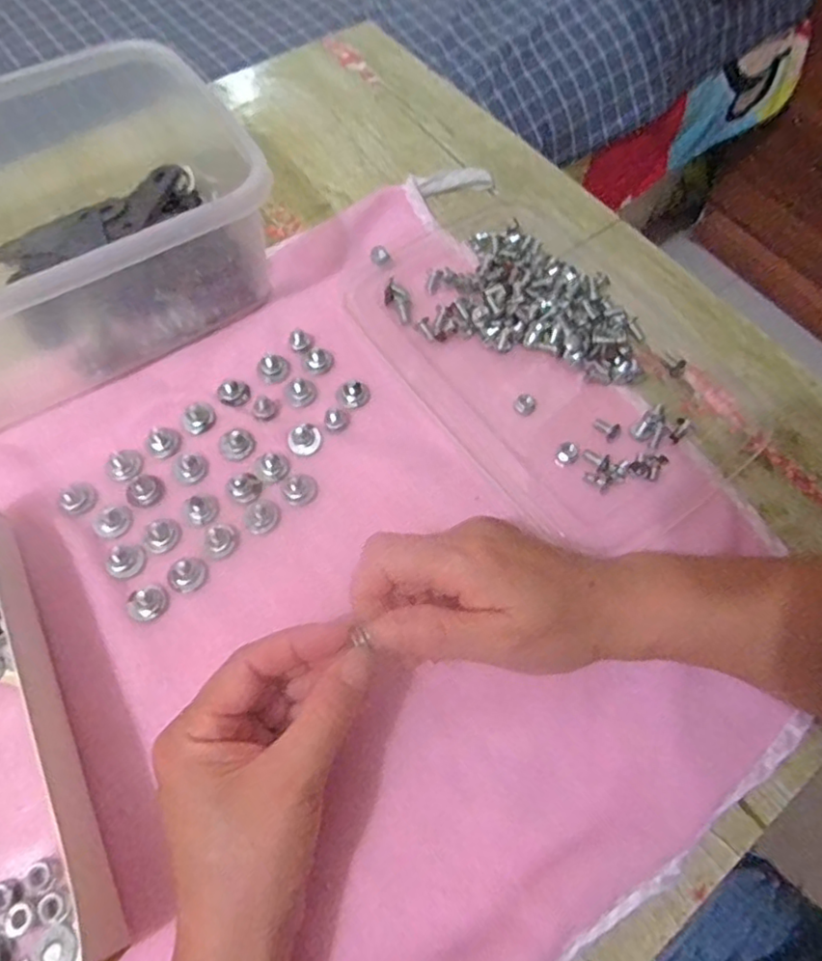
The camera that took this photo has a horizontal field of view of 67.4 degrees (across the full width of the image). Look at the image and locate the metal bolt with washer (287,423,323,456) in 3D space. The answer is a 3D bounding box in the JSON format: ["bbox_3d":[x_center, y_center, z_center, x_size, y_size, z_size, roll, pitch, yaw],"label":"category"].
[{"bbox_3d":[-0.058,-0.023,0.338,0.017,0.006,0.018,1,65,-2],"label":"metal bolt with washer"}]

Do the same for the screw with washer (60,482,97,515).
[{"bbox_3d":[-0.174,0.009,0.321,0.018,0.004,0.018,34,68,13],"label":"screw with washer"}]

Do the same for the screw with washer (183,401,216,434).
[{"bbox_3d":[-0.118,-0.036,0.341,0.017,0.008,0.018,37,69,14],"label":"screw with washer"}]

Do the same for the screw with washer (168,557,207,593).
[{"bbox_3d":[-0.110,0.045,0.302,0.016,0.011,0.017,1,65,-2],"label":"screw with washer"}]

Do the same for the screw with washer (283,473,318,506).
[{"bbox_3d":[-0.059,0.004,0.325,0.017,0.008,0.016,1,65,-2],"label":"screw with washer"}]

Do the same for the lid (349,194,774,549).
[{"bbox_3d":[0.085,-0.080,0.371,0.168,0.014,0.239,-32,70,-16],"label":"lid"}]

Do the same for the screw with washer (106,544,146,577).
[{"bbox_3d":[-0.142,0.039,0.306,0.014,0.008,0.018,26,67,10],"label":"screw with washer"}]

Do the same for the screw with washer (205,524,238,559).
[{"bbox_3d":[-0.097,0.028,0.310,0.016,0.012,0.018,-35,71,-17],"label":"screw with washer"}]

